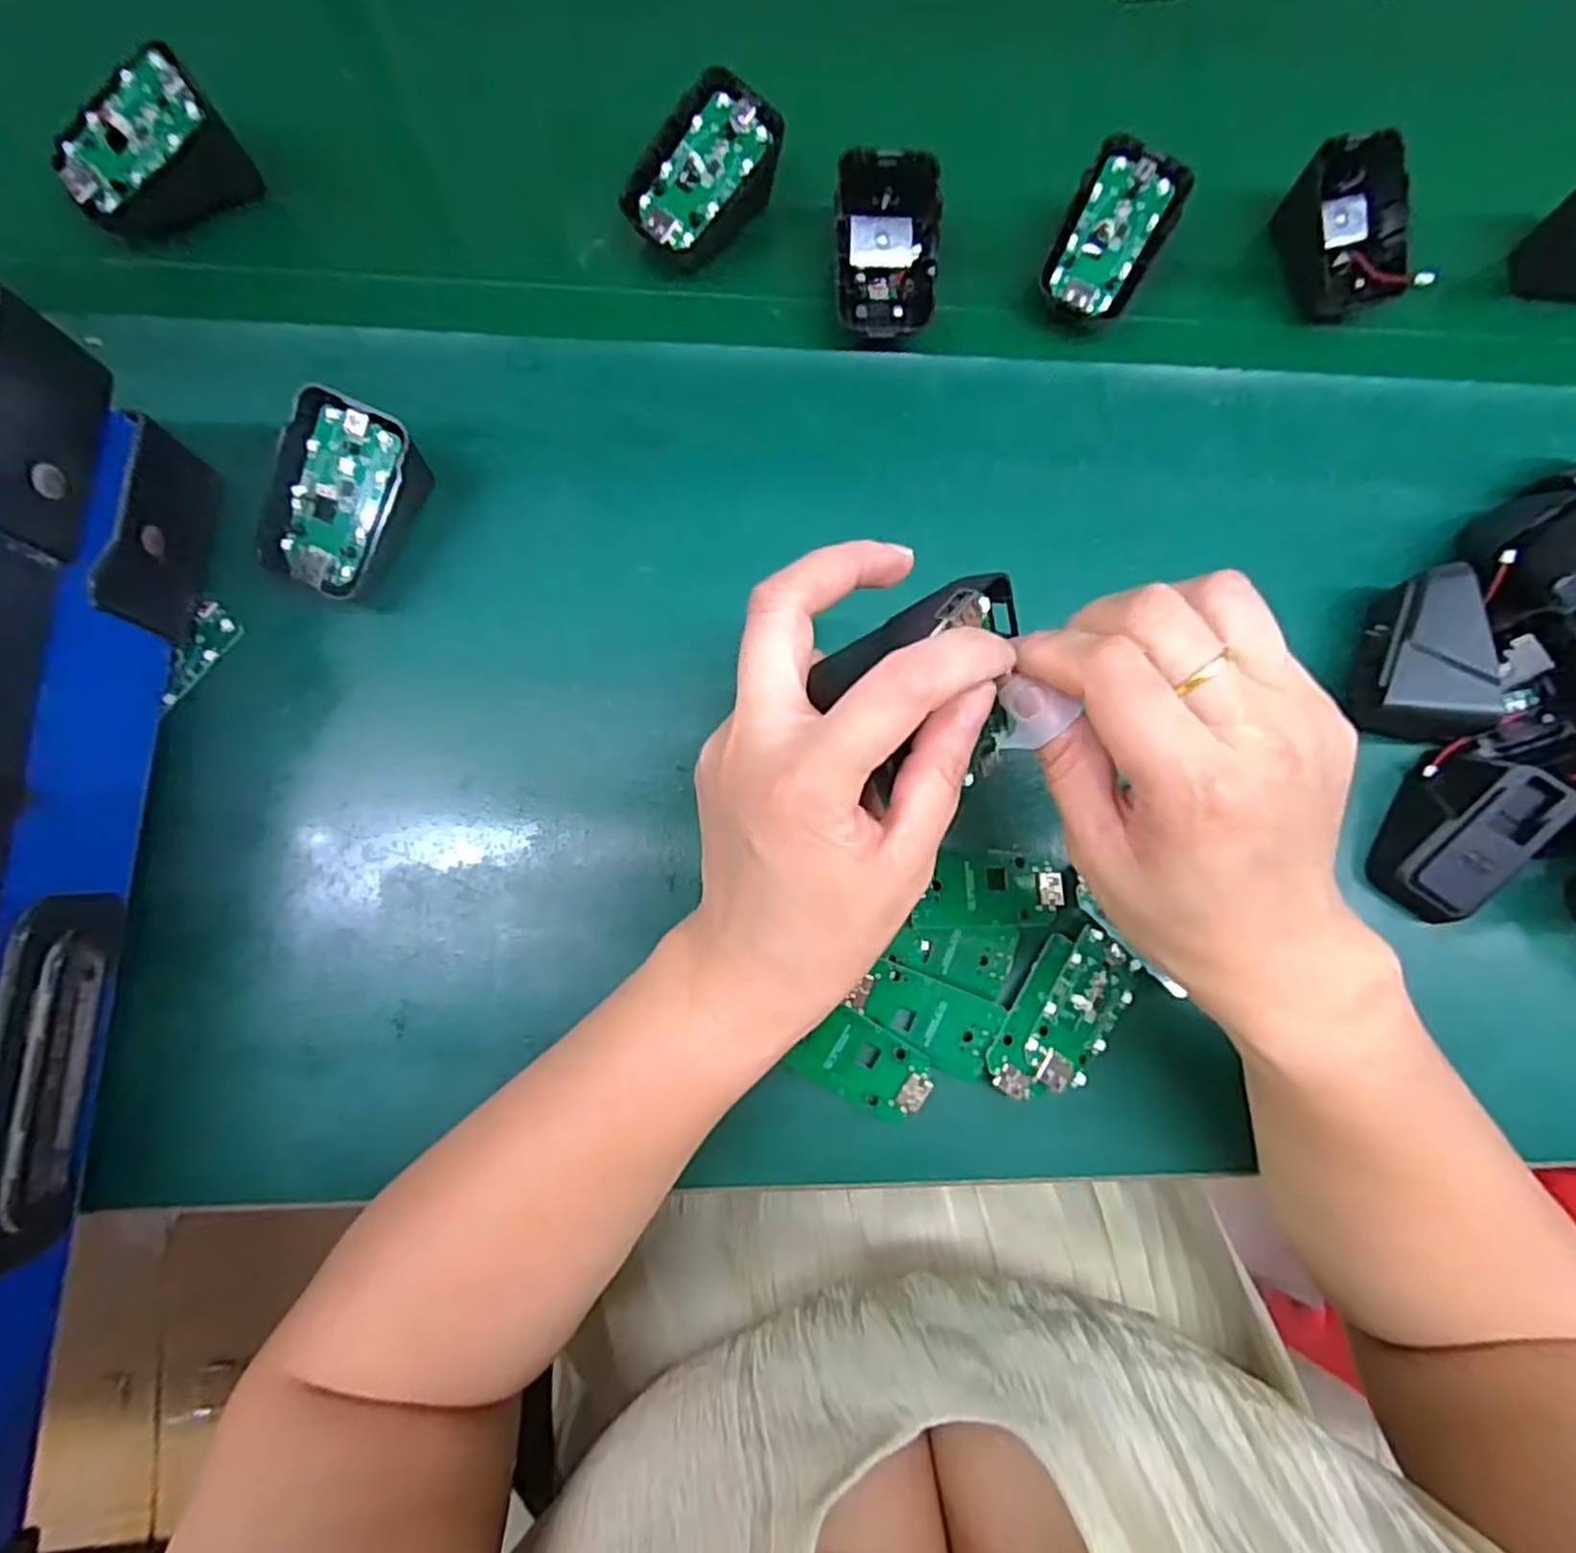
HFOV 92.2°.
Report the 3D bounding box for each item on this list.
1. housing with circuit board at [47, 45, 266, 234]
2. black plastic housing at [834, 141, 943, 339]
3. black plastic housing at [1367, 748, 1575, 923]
[{"bbox_3d":[-0.263,-0.256,0.312,0.064,0.043,0.035,-35,87,-8],"label":"housing with circuit board"},{"bbox_3d":[0.042,-0.228,0.329,0.044,0.022,0.067,-1,113,2],"label":"black plastic housing"},{"bbox_3d":[0.276,0.026,0.307,0.042,0.039,0.064,31,81,0],"label":"black plastic housing"}]

